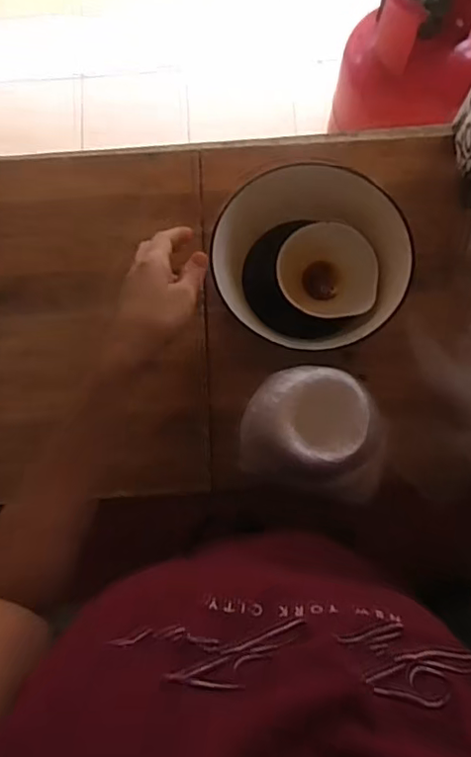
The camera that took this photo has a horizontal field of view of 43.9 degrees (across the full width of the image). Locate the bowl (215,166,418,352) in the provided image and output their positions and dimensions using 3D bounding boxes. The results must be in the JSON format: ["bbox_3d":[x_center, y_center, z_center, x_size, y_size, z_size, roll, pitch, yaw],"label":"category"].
[{"bbox_3d":[0.074,-0.120,0.610,0.184,0.086,0.168,0,79,1],"label":"bowl"}]

